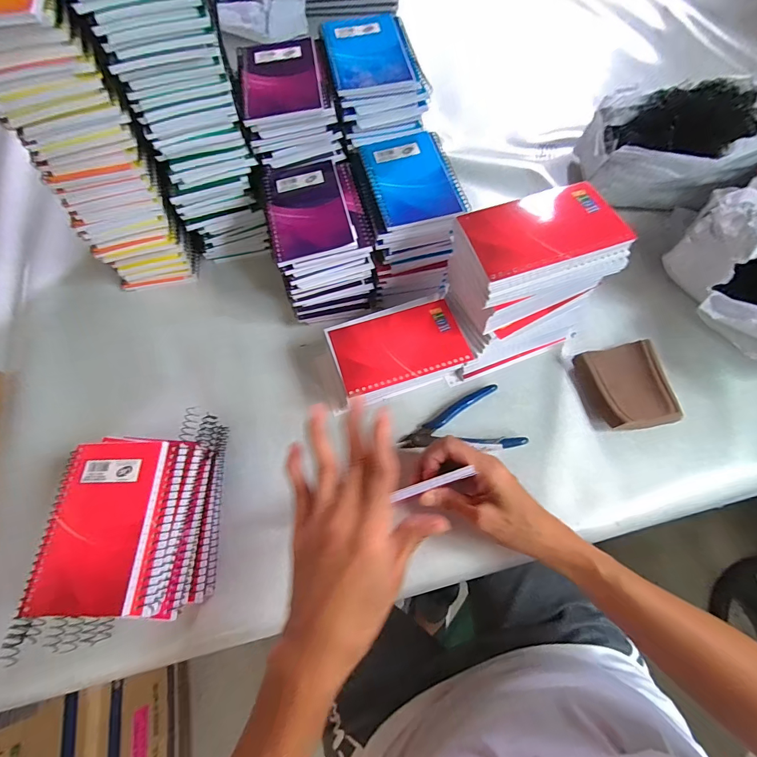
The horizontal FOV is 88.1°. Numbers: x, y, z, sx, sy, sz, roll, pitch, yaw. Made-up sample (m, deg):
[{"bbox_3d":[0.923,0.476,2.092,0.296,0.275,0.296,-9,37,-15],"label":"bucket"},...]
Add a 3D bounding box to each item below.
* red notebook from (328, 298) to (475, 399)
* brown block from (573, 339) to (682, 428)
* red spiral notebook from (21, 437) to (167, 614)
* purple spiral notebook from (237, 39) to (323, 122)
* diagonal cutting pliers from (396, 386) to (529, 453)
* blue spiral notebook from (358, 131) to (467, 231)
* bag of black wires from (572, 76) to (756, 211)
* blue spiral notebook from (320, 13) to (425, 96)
[{"bbox_3d":[0.021,-0.034,0.397,0.127,0.005,0.078,-17,65,-5],"label":"red notebook"},{"bbox_3d":[0.265,0.009,0.411,0.087,0.021,0.090,-14,65,-3],"label":"brown block"},{"bbox_3d":[-0.226,0.114,0.313,0.082,0.013,0.129,-1,65,3],"label":"red spiral notebook"},{"bbox_3d":[-0.105,-0.319,0.414,0.082,0.011,0.117,-11,65,-2],"label":"purple spiral notebook"},{"bbox_3d":[0.082,0.053,0.406,0.121,0.015,0.071,-19,65,-6],"label":"diagonal cutting pliers"},{"bbox_3d":[0.034,-0.214,0.417,0.083,0.007,0.130,-14,65,-3],"label":"blue spiral notebook"},{"bbox_3d":[0.359,-0.279,0.485,0.189,0.112,0.125,11,66,8],"label":"bag of black wires"},{"bbox_3d":[-0.009,-0.353,0.424,0.092,0.013,0.128,-13,65,-2],"label":"blue spiral notebook"}]

